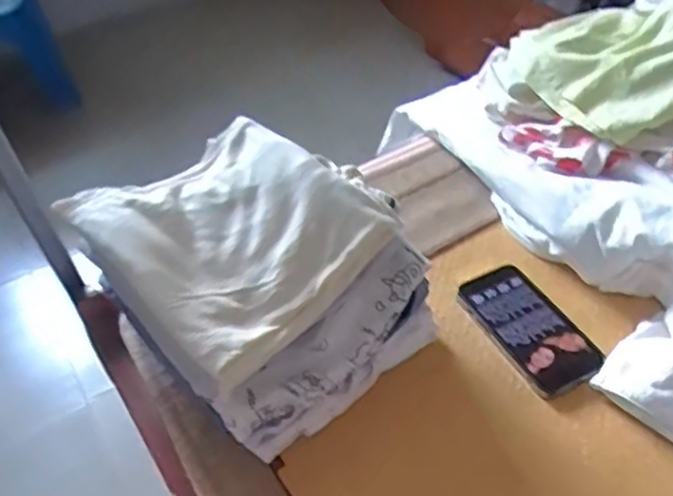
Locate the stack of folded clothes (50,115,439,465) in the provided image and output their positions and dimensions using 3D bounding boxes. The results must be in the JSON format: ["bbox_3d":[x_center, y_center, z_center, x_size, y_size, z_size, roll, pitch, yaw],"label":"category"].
[{"bbox_3d":[-0.075,0.024,0.632,0.222,0.170,0.255,-35,50,-26],"label":"stack of folded clothes"}]

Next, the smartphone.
[{"bbox_3d":[0.185,0.075,0.660,0.078,0.008,0.150,-24,46,-17],"label":"smartphone"}]

